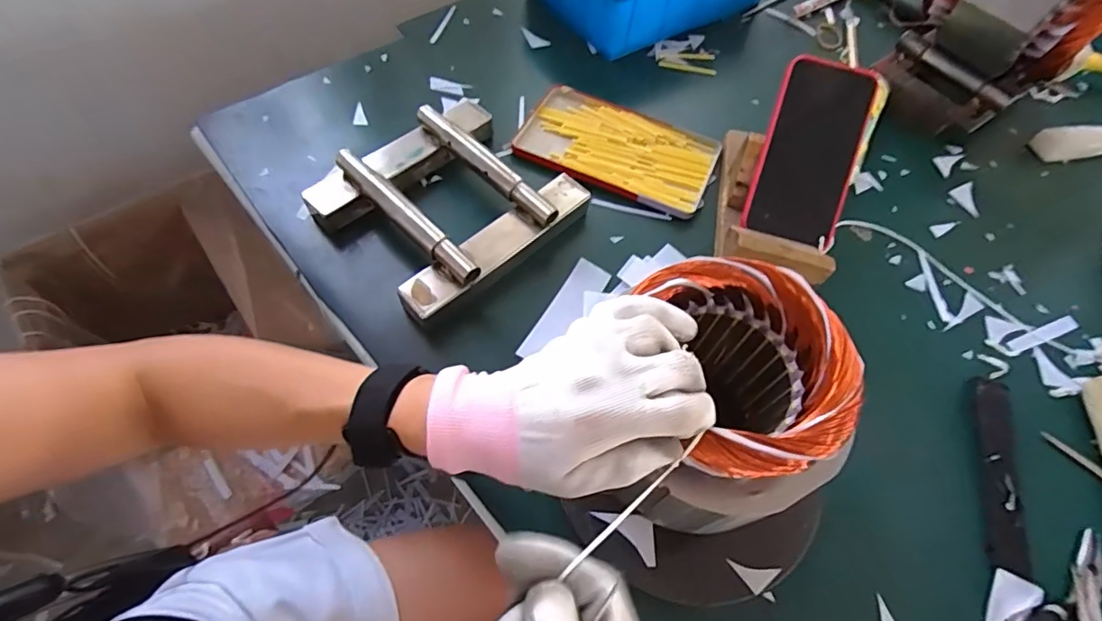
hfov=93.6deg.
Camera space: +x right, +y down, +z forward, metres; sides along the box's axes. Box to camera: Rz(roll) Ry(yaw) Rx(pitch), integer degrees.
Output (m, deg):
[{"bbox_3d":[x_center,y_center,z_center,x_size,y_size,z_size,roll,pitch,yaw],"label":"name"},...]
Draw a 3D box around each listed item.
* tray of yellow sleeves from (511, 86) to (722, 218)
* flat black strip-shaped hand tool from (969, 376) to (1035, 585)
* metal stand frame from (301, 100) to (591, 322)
[{"bbox_3d":[0.071,-0.172,0.547,0.197,0.013,0.127,24,61,10],"label":"tray of yellow sleeves"},{"bbox_3d":[0.340,0.118,0.394,0.028,0.008,0.155,18,60,7],"label":"flat black strip-shaped hand tool"},{"bbox_3d":[-0.094,-0.105,0.477,0.178,0.051,0.196,41,65,19],"label":"metal stand frame"}]

